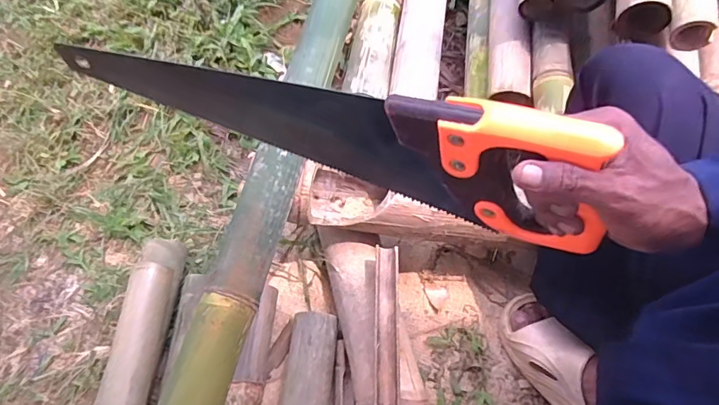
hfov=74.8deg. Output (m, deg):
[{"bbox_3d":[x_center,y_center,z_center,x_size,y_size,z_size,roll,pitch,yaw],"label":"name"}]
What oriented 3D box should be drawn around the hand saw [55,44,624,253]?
[{"bbox_3d":[-0.051,-0.064,0.394,0.472,0.107,0.038,17,66,20],"label":"hand saw"}]

